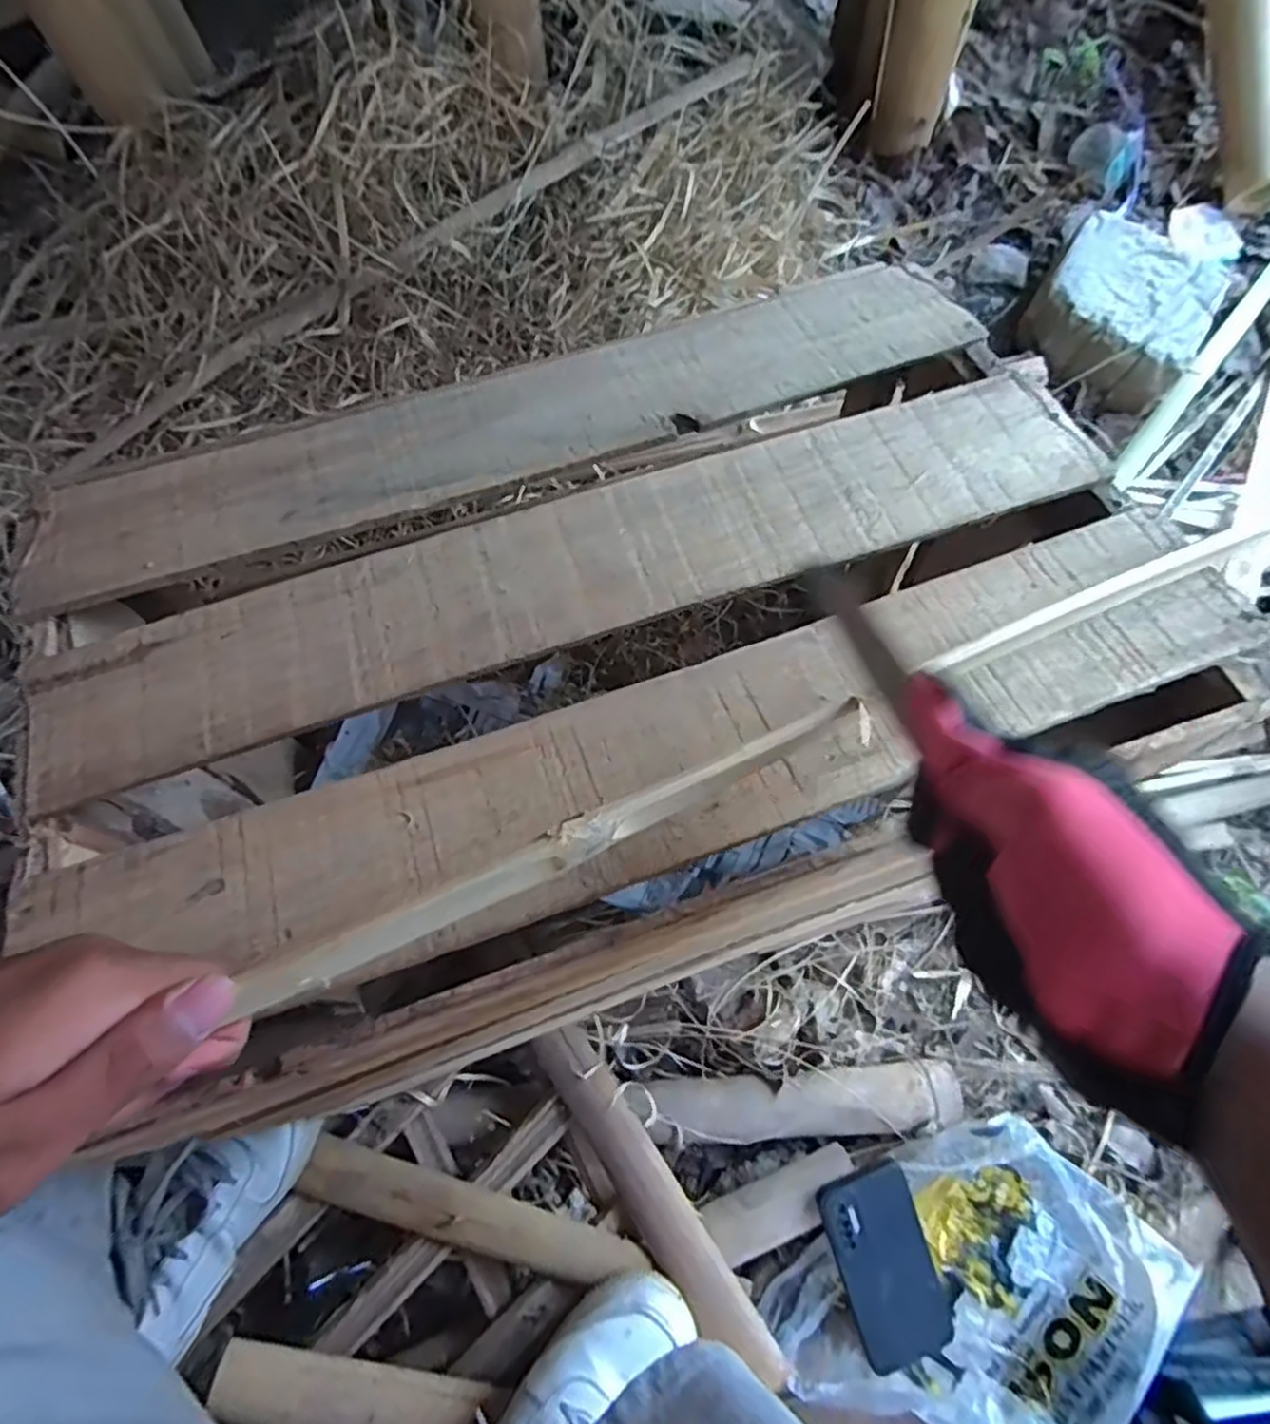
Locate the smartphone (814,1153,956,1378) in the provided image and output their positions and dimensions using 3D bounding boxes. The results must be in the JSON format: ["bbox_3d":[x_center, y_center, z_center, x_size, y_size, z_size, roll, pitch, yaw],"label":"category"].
[{"bbox_3d":[0.208,0.461,0.574,0.080,0.017,0.161,-20,92,-6],"label":"smartphone"}]

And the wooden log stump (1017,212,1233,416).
[{"bbox_3d":[0.617,-0.516,0.878,0.195,0.074,0.221,32,76,8],"label":"wooden log stump"}]

